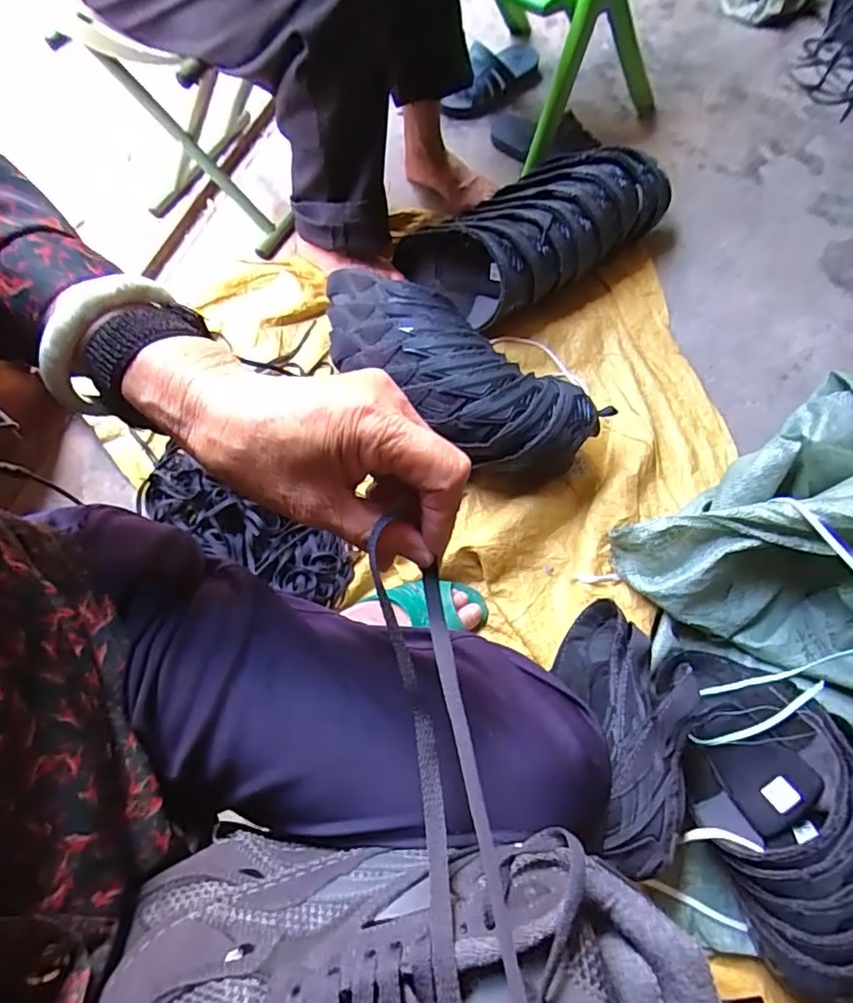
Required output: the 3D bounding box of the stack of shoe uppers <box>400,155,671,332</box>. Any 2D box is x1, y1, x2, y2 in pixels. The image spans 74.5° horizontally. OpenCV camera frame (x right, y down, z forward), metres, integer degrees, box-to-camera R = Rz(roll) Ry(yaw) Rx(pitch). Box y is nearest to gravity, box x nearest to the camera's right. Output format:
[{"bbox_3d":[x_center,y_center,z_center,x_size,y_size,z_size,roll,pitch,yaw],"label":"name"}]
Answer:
[{"bbox_3d":[0.184,-0.430,0.912,0.411,0.152,0.211,-30,71,-11],"label":"stack of shoe uppers"}]

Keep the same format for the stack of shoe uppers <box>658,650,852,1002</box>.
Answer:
[{"bbox_3d":[0.367,0.317,0.588,0.170,0.139,0.303,3,69,1],"label":"stack of shoe uppers"}]

